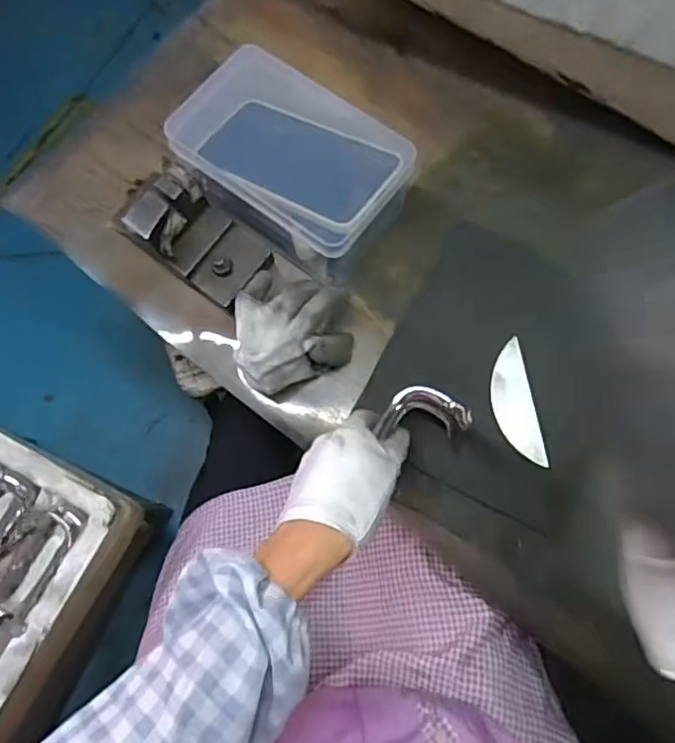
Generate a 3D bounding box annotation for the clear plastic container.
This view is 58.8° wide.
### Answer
[{"bbox_3d":[-0.036,-0.168,0.486,0.177,0.066,0.125,35,78,10],"label":"clear plastic container"}]

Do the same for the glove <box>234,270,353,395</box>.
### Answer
[{"bbox_3d":[-0.034,-0.027,0.469,0.090,0.066,0.083,-4,74,0],"label":"glove"}]

